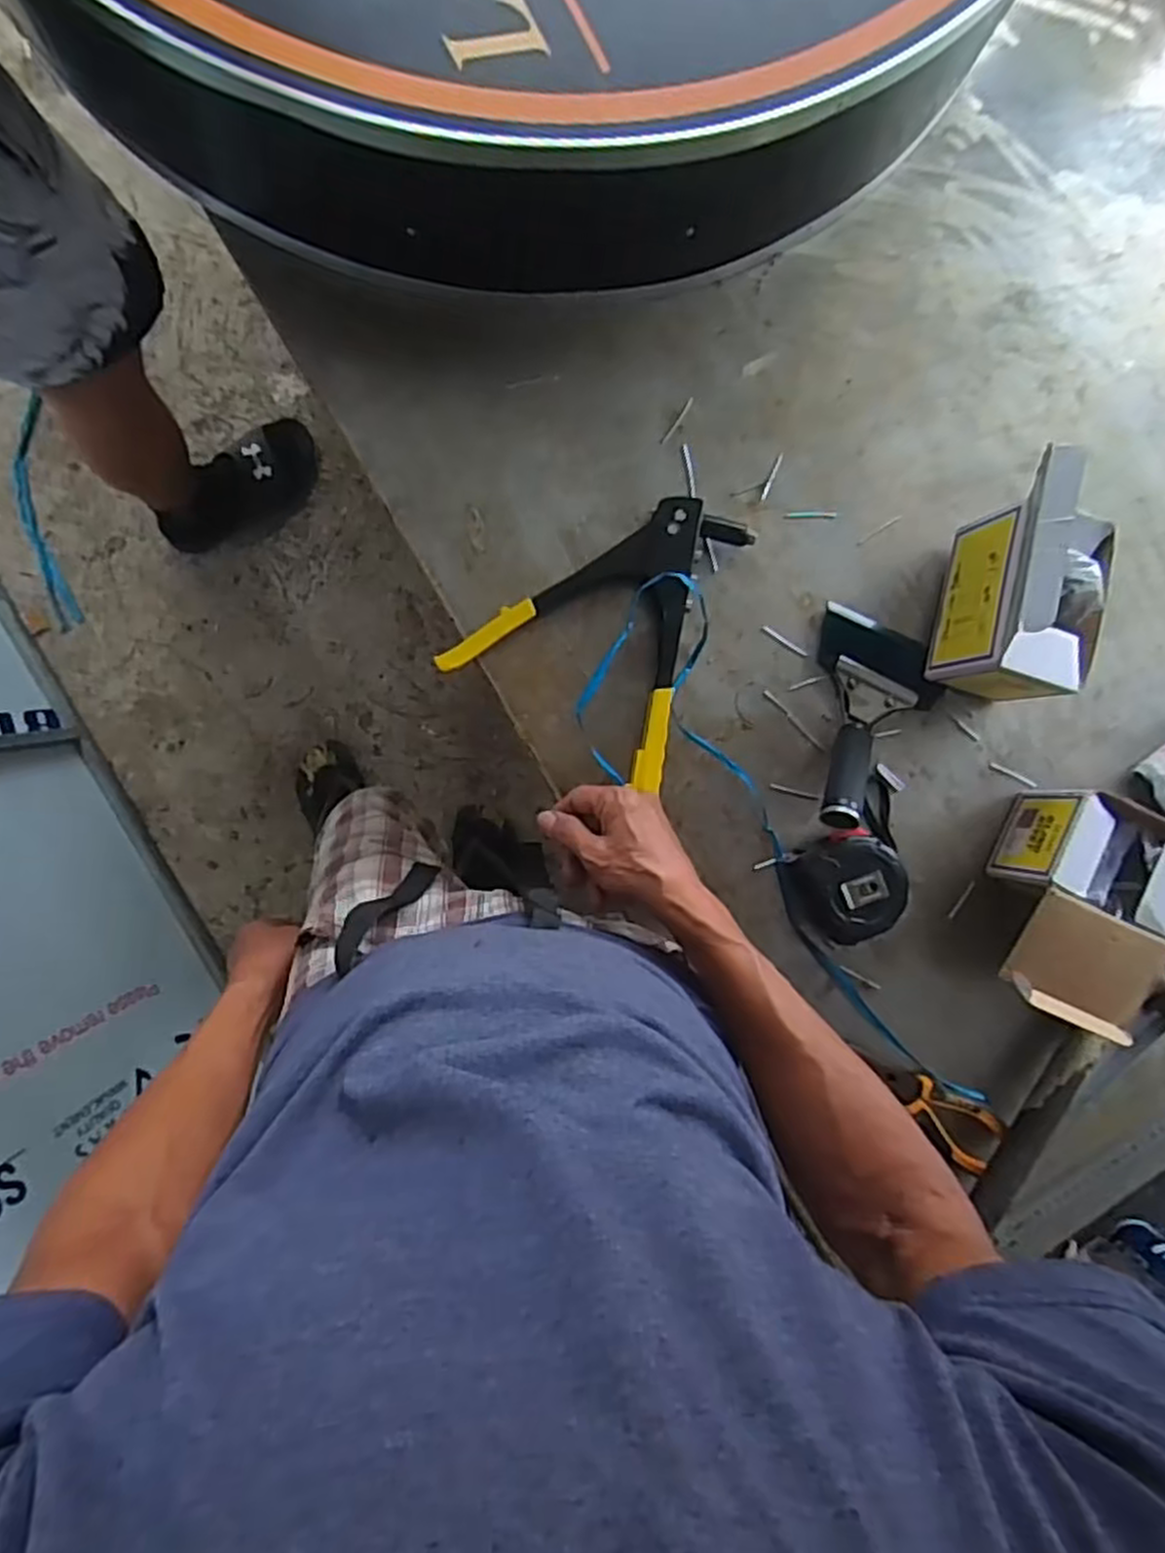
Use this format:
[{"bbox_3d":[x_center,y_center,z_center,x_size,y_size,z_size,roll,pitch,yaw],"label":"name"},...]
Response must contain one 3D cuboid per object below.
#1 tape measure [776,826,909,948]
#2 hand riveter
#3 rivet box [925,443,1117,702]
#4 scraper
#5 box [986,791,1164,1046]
[{"bbox_3d":[0.211,0.087,0.617,0.086,0.043,0.085,0,90,-5],"label":"tape measure"},{"bbox_3d":[0.012,-0.127,0.605,0.186,0.033,0.214,23,87,-5],"label":"hand riveter"},{"bbox_3d":[0.332,-0.133,0.566,0.111,0.168,0.135,11,89,-5],"label":"rivet box"},{"bbox_3d":[0.229,-0.042,0.618,0.100,0.030,0.179,18,71,-5],"label":"scraper"},{"bbox_3d":[0.390,0.105,0.611,0.113,0.086,0.165,23,87,-5],"label":"box"}]

